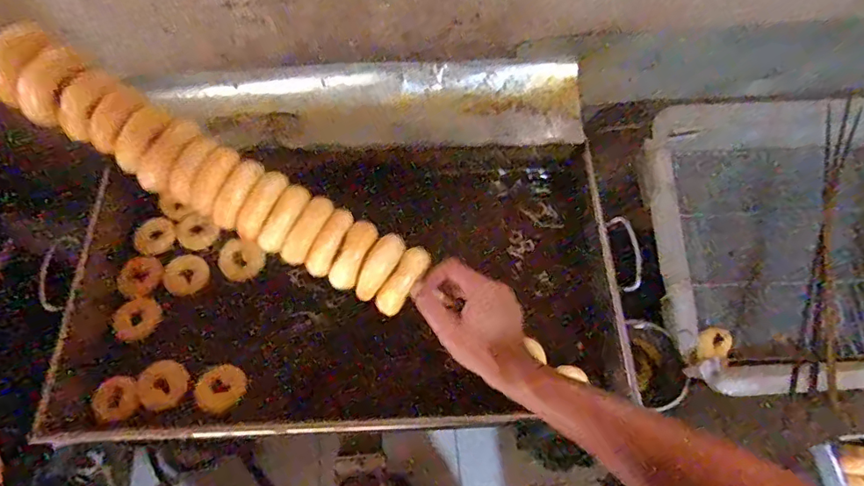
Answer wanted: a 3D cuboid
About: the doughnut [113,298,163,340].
[{"bbox_3d":[-0.494,0.127,0.847,0.062,0.023,0.072,11,66,4],"label":"doughnut"}]

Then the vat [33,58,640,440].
[{"bbox_3d":[-0.142,-0.008,0.857,0.854,0.201,0.553,-5,66,-3],"label":"vat"}]

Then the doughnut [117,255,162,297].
[{"bbox_3d":[-0.503,0.057,0.873,0.061,0.026,0.072,-7,66,-4],"label":"doughnut"}]

